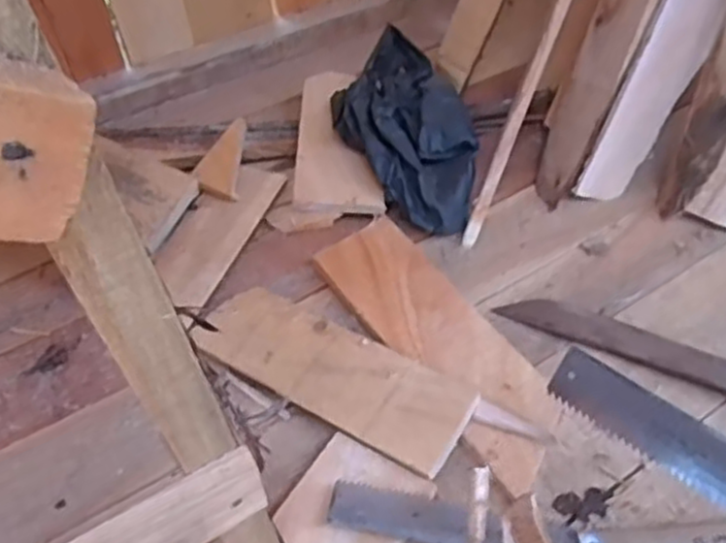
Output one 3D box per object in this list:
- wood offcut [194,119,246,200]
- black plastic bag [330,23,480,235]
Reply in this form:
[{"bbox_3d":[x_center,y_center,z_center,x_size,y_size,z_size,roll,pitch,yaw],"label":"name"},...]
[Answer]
[{"bbox_3d":[-0.153,-0.120,0.804,0.044,0.020,0.105,1,51,-2],"label":"wood offcut"},{"bbox_3d":[0.040,-0.157,0.814,0.135,0.068,0.249,-9,50,-9],"label":"black plastic bag"}]

